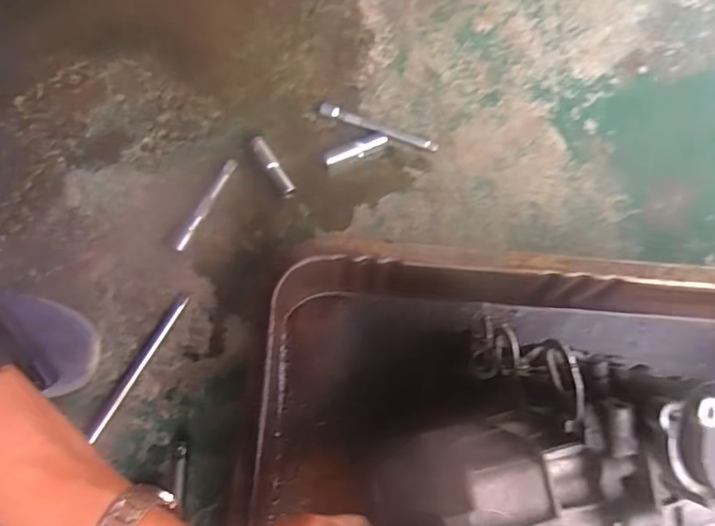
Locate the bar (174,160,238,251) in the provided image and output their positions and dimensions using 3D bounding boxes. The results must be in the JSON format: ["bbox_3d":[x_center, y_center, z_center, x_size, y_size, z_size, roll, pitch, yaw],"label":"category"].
[{"bbox_3d":[-0.176,-0.069,0.639,0.015,0.012,0.126,25,74,6],"label":"bar"}]

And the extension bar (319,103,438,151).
[{"bbox_3d":[0.025,-0.168,0.687,0.153,0.014,0.017,21,73,5],"label":"extension bar"}]

